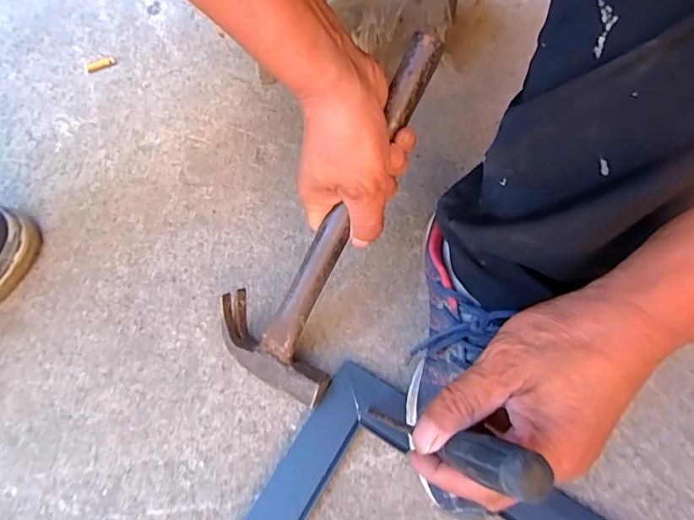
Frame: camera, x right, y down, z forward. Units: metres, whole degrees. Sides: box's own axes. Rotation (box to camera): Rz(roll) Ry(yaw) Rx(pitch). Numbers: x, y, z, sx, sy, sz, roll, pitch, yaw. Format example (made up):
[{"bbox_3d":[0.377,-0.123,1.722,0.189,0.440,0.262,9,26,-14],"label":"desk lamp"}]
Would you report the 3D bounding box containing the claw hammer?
[{"bbox_3d":[-0.011,-0.031,0.383,0.110,0.026,0.299,29,106,11],"label":"claw hammer"}]

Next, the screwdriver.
[{"bbox_3d":[0.055,0.114,0.300,0.020,0.215,0.031,-38,88,-17],"label":"screwdriver"}]

